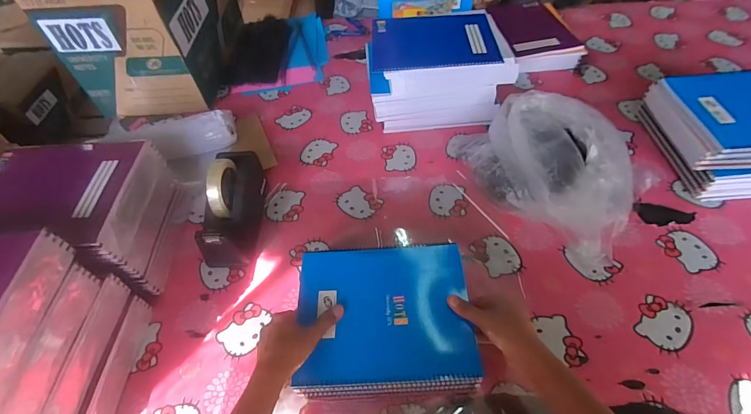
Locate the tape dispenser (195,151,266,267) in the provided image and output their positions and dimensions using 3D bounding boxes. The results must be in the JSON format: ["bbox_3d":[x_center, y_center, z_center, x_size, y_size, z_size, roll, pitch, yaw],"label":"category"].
[{"bbox_3d":[-0.257,-0.008,0.682,0.079,0.122,0.210,-1,52,5],"label":"tape dispenser"}]

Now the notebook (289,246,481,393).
[{"bbox_3d":[0.011,0.153,0.552,0.241,0.028,0.205,-5,59,5],"label":"notebook"}]

